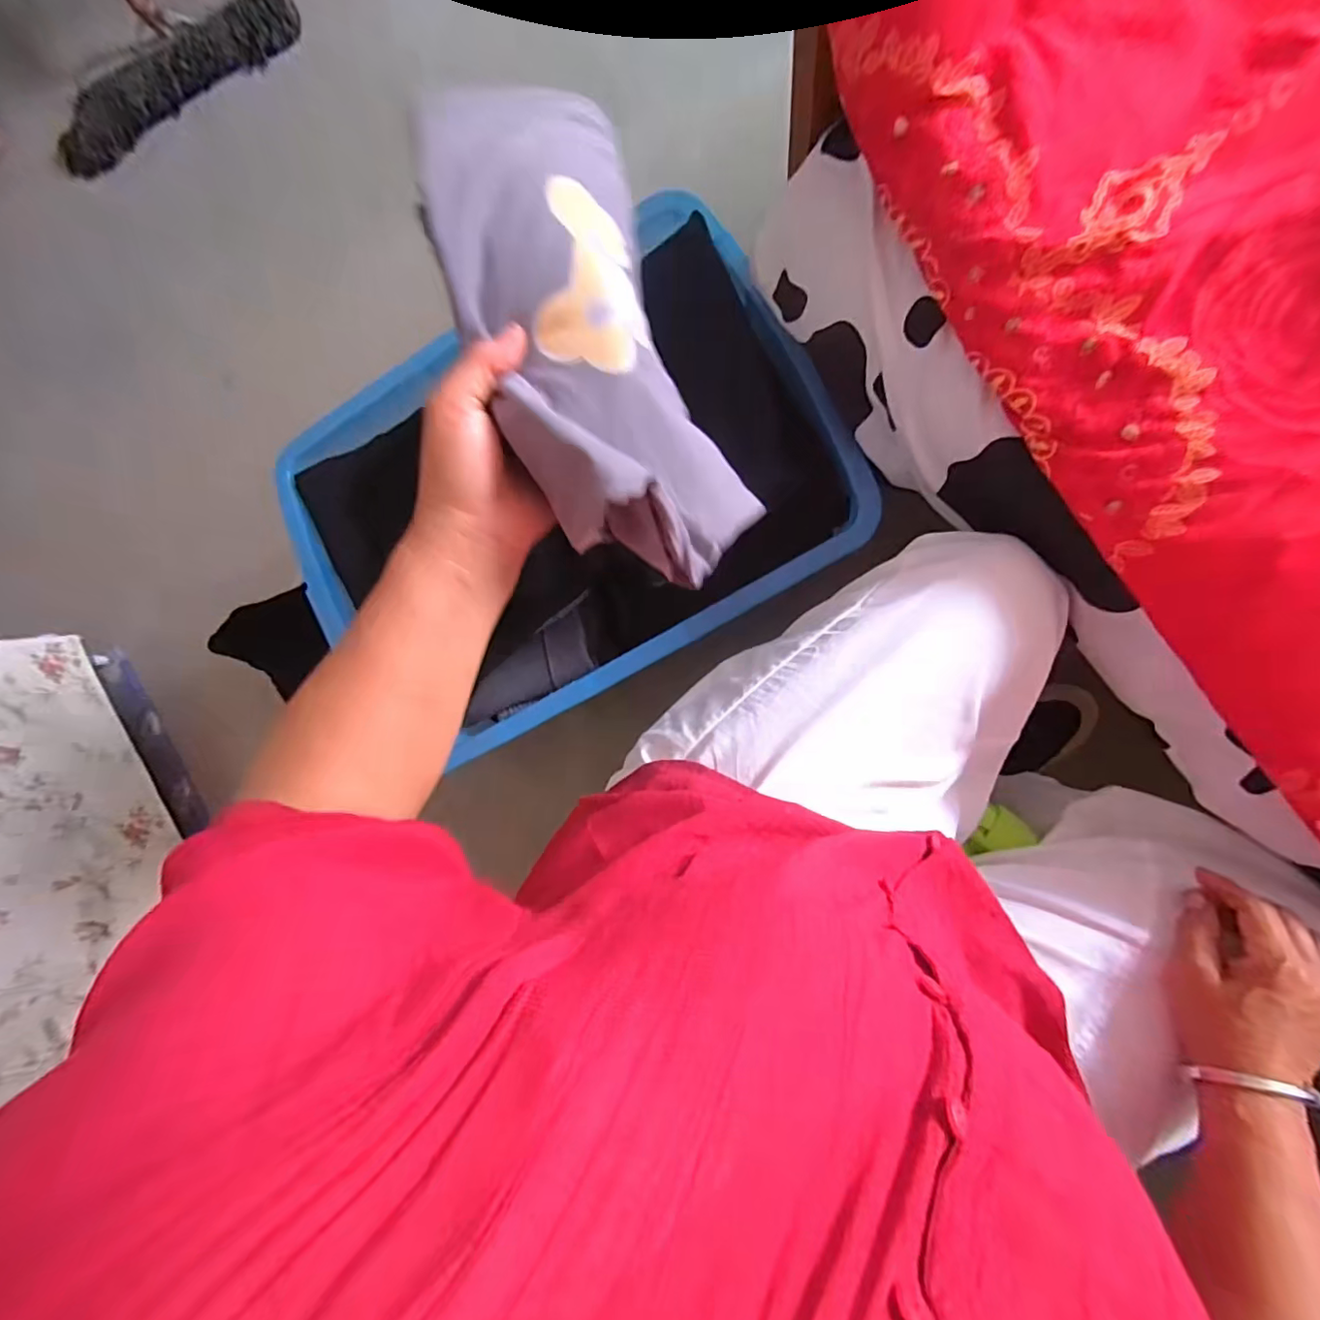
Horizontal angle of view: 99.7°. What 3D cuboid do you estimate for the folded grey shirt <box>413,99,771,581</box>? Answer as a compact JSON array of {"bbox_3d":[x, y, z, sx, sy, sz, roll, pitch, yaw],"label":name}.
[{"bbox_3d":[-0.035,-0.172,0.313,0.109,0.124,0.256,-24,84,8],"label":"folded grey shirt"}]

